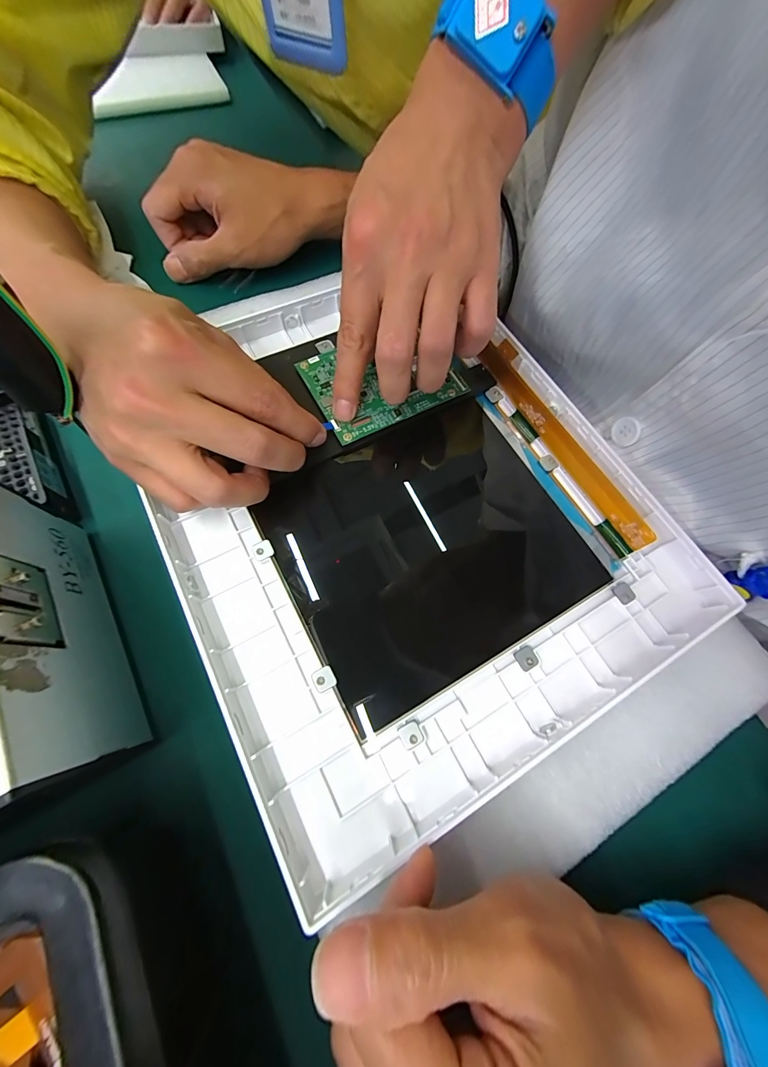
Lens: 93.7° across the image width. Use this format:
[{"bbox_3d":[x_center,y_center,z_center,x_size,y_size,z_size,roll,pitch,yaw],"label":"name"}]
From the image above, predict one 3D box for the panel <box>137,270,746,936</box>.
[{"bbox_3d":[0.008,-0.028,0.213,0.250,0.024,0.301,-26,73,-11],"label":"panel"}]

